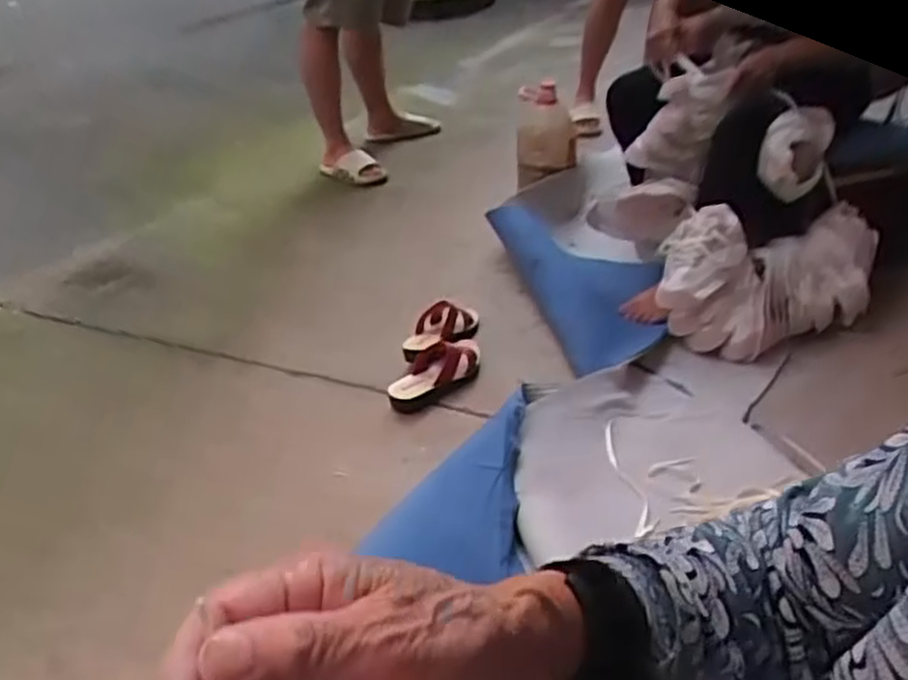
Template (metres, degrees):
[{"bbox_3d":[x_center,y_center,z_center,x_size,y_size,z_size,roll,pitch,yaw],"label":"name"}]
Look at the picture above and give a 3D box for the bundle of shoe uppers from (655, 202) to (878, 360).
[{"bbox_3d":[0.616,-0.112,1.477,0.443,0.215,0.194,-4,34,-5],"label":"bundle of shoe uppers"}]

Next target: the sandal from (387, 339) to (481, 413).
[{"bbox_3d":[-0.031,0.060,1.432,0.223,0.055,0.096,-23,40,-30],"label":"sandal"}]

